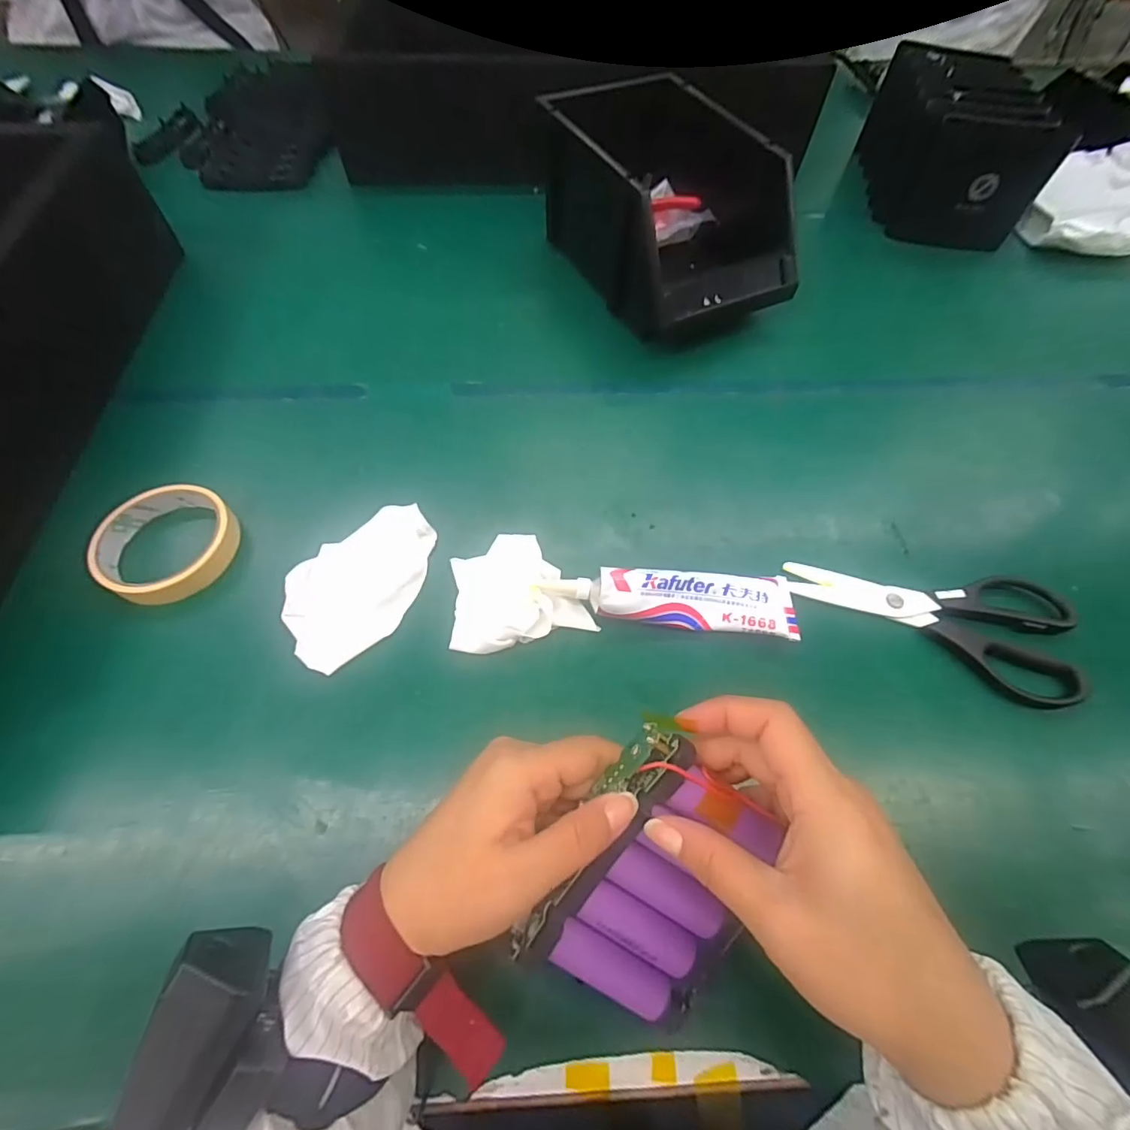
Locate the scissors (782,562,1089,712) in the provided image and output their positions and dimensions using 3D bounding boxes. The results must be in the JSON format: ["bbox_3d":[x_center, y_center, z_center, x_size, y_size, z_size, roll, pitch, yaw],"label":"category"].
[{"bbox_3d":[0.256,0.025,0.357,0.187,0.012,0.085,26,63,13],"label":"scissors"}]

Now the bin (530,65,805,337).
[{"bbox_3d":[0.103,-0.333,0.493,0.165,0.120,0.231,-24,64,-15],"label":"bin"}]

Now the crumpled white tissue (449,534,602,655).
[{"bbox_3d":[-0.035,0.015,0.350,0.089,0.018,0.080,-13,62,-9],"label":"crumpled white tissue"}]

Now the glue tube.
[{"bbox_3d":[0.070,0.022,0.341,0.168,0.027,0.040,4,60,1],"label":"glue tube"}]

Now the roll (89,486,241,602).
[{"bbox_3d":[-0.279,-0.017,0.360,0.096,0.021,0.086,41,67,19],"label":"roll"}]

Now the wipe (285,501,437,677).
[{"bbox_3d":[-0.138,0.011,0.353,0.072,0.016,0.121,31,64,15],"label":"wipe"}]

